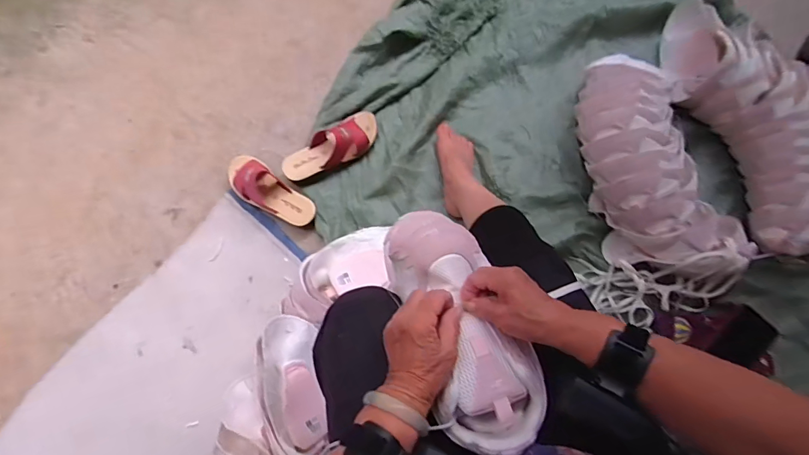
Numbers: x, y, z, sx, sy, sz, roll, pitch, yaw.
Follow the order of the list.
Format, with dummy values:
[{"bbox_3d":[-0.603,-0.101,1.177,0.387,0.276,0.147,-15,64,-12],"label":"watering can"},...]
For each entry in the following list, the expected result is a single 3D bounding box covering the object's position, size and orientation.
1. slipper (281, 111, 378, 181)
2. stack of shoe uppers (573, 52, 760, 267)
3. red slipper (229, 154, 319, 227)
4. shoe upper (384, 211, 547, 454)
[{"bbox_3d":[-0.160,-0.180,0.945,0.233,0.064,0.087,-34,76,-7],"label":"slipper"},{"bbox_3d":[0.491,-0.121,0.850,0.226,0.196,0.441,-8,78,-3],"label":"stack of shoe uppers"},{"bbox_3d":[-0.296,-0.080,0.919,0.233,0.076,0.085,38,79,11],"label":"red slipper"},{"bbox_3d":[0.062,0.103,0.482,0.114,0.062,0.274,-22,67,-4],"label":"shoe upper"}]

